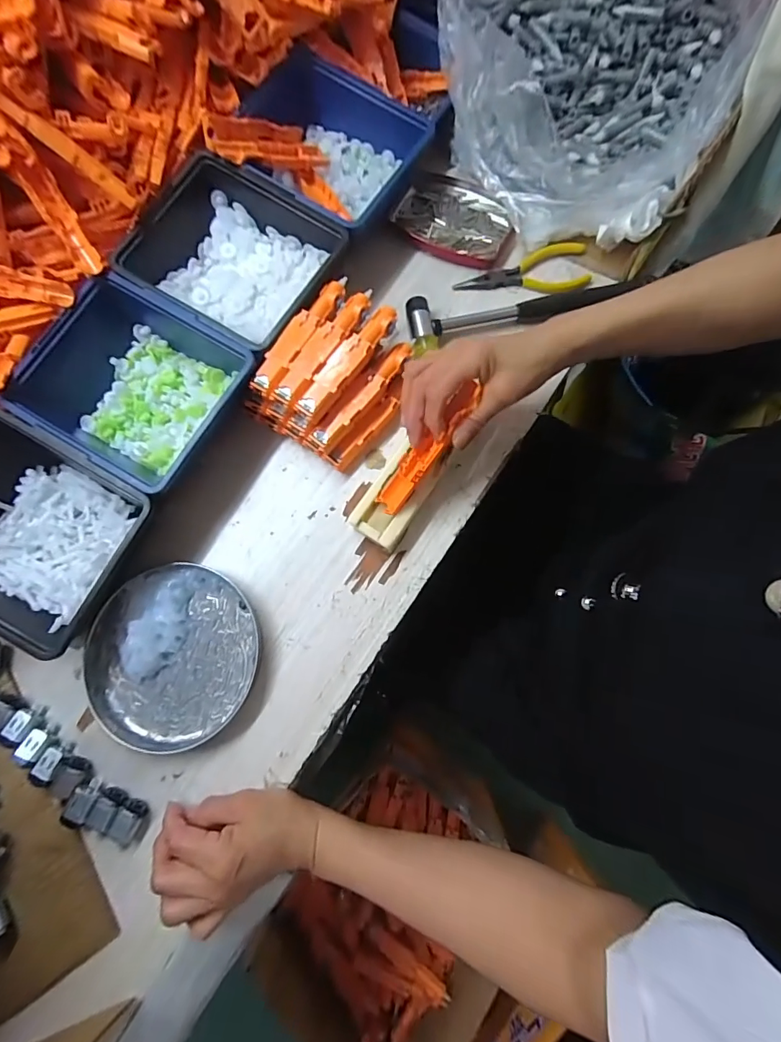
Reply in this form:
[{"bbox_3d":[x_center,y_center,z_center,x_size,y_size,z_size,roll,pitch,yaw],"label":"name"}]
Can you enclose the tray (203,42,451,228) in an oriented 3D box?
[{"bbox_3d":[-0.069,-0.360,0.431,0.173,0.071,0.154,32,80,11],"label":"tray"}]

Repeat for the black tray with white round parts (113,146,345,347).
[{"bbox_3d":[-0.142,-0.239,0.406,0.168,0.048,0.145,28,80,10],"label":"black tray with white round parts"}]

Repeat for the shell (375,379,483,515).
[{"bbox_3d":[0.028,-0.056,0.349,0.024,0.017,0.119,42,116,7],"label":"shell"}]

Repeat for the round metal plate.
[{"bbox_3d":[-0.180,0.111,0.369,0.132,0.024,0.142,-1,76,4],"label":"round metal plate"}]

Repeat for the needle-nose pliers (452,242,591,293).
[{"bbox_3d":[0.128,-0.239,0.427,0.124,0.013,0.049,-9,76,2],"label":"needle-nose pliers"}]

